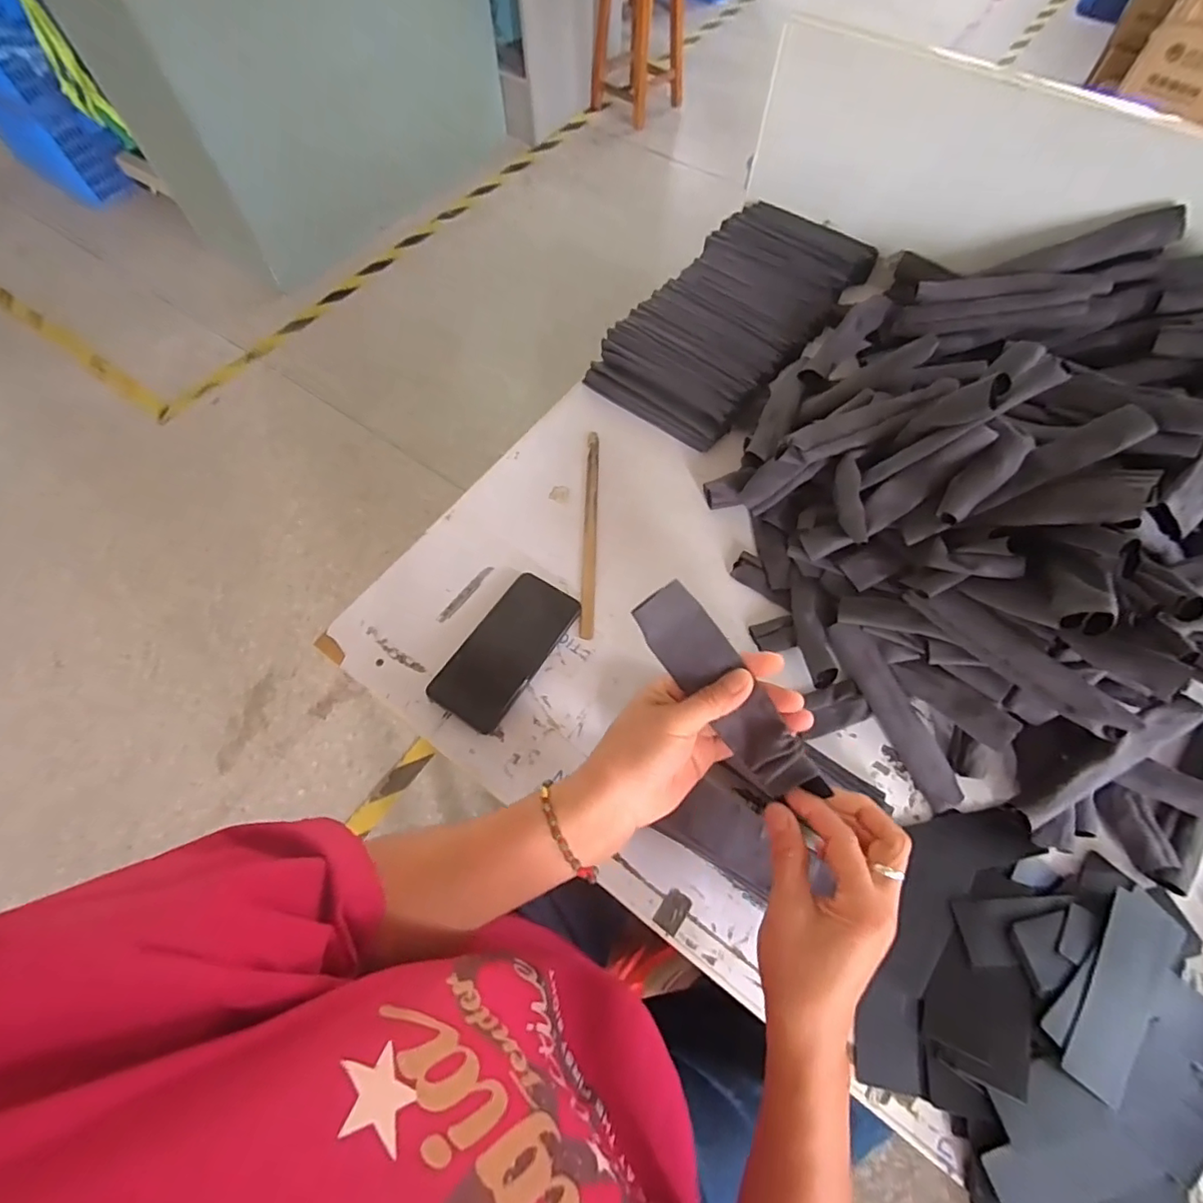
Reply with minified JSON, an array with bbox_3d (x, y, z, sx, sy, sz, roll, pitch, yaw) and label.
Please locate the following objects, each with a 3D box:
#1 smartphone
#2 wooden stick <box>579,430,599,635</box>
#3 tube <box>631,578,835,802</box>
[{"bbox_3d":[-0.097,0.048,0.571,0.077,0.009,0.163,31,69,13],"label":"smartphone"},{"bbox_3d":[-0.013,-0.086,0.638,0.014,0.004,0.269,1,65,0],"label":"wooden stick"},{"bbox_3d":[0.083,0.060,0.370,0.043,0.014,0.158,-39,83,10],"label":"tube"}]

